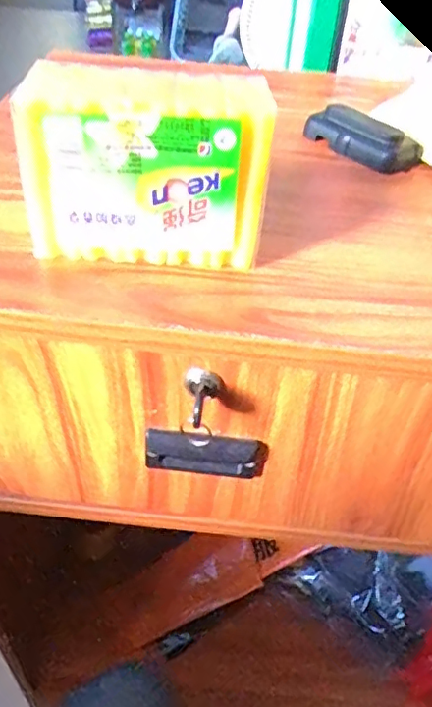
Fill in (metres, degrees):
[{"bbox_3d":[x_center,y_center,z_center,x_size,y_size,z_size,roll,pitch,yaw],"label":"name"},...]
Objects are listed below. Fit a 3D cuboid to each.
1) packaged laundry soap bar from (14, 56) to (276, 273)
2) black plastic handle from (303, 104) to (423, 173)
[{"bbox_3d":[-0.045,-0.118,0.352,0.147,0.117,0.063,-1,43,-6],"label":"packaged laundry soap bar"},{"bbox_3d":[0.133,-0.198,0.520,0.046,0.033,0.104,-31,53,-32],"label":"black plastic handle"}]

